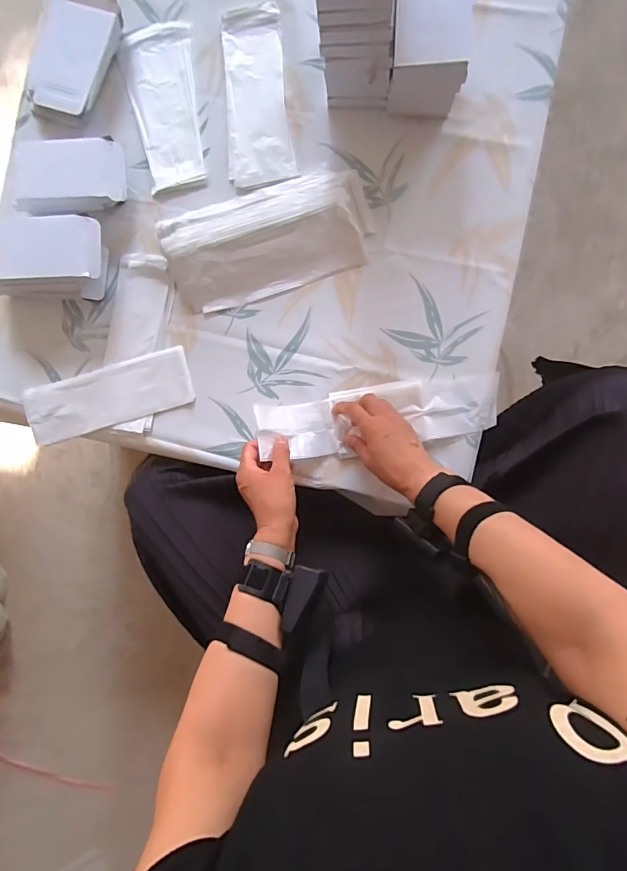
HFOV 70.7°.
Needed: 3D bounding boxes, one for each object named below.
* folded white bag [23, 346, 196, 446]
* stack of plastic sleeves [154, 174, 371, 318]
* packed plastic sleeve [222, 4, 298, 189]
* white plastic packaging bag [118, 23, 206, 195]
[{"bbox_3d":[-0.308,-0.059,0.659,0.254,0.012,0.088,-15,86,6],"label":"folded white bag"},{"bbox_3d":[-0.067,-0.280,0.627,0.290,0.040,0.155,-12,87,6],"label":"stack of plastic sleeves"},{"bbox_3d":[-0.086,-0.503,0.652,0.093,0.008,0.273,-7,87,6],"label":"packed plastic sleeve"},{"bbox_3d":[-0.222,-0.502,0.670,0.108,0.011,0.262,-13,87,6],"label":"white plastic packaging bag"}]

